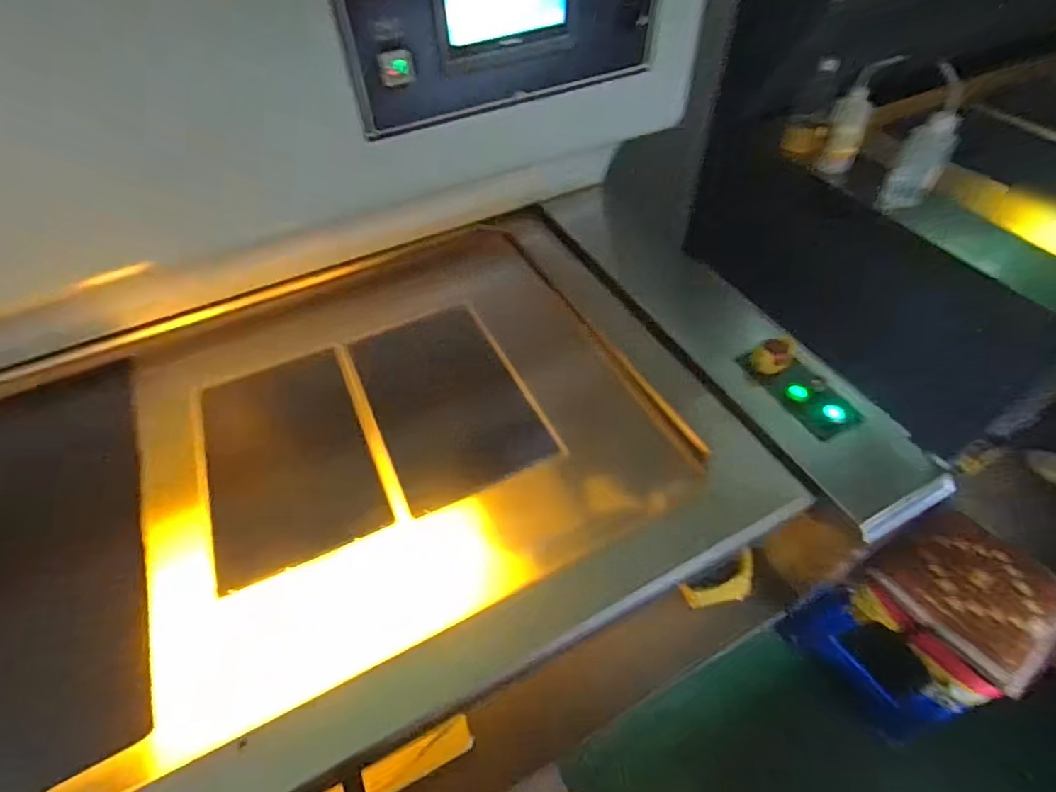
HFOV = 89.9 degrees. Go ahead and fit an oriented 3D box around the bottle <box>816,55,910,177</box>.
[{"bbox_3d":[0.703,-0.597,1.140,0.082,0.219,0.075,15,52,14],"label":"bottle"}]

